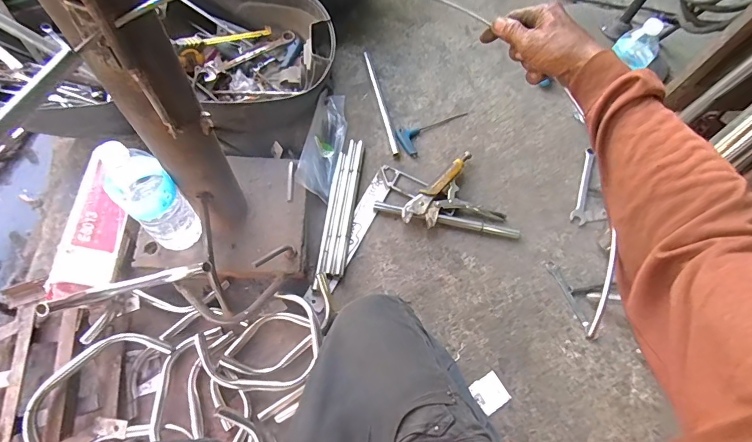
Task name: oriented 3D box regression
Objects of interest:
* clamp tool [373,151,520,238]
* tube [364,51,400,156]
[{"bbox_3d":[0.152,-0.064,0.861,0.294,0.042,0.177,3,66,-3],"label":"clamp tool"},{"bbox_3d":[0.012,-0.286,0.957,0.017,0.016,0.300,-10,67,-9],"label":"tube"}]

